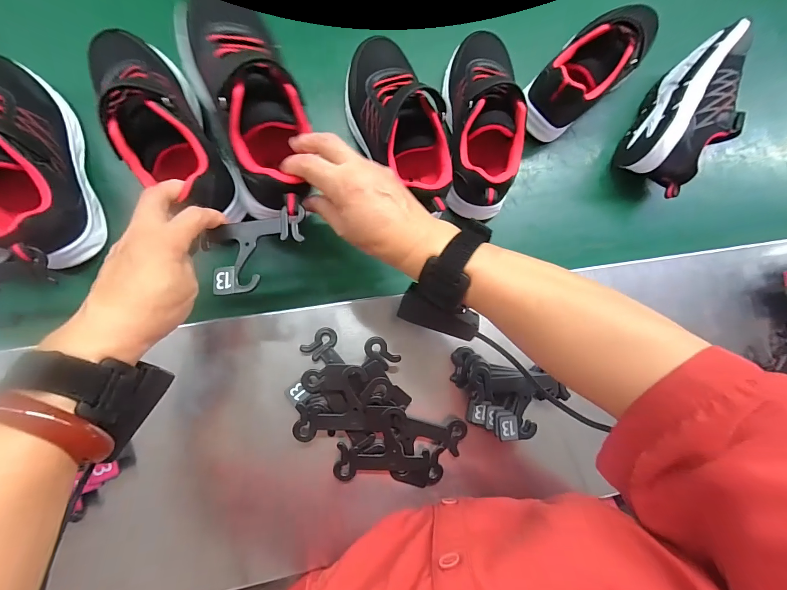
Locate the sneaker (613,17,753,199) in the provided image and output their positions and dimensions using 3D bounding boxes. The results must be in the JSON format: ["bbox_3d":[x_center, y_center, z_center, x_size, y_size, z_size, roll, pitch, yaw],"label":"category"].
[{"bbox_3d":[0.363,-0.217,0.424,0.093,0.093,0.198,33,82,0],"label":"sneaker"}]

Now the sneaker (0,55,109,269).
[{"bbox_3d":[-0.351,-0.134,0.313,0.076,0.075,0.219,-20,85,-6],"label":"sneaker"}]

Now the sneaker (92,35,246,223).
[{"bbox_3d":[-0.221,-0.162,0.320,0.073,0.076,0.206,-30,81,-7],"label":"sneaker"}]

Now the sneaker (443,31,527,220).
[{"bbox_3d":[0.097,-0.190,0.383,0.071,0.088,0.208,2,83,-4],"label":"sneaker"}]

